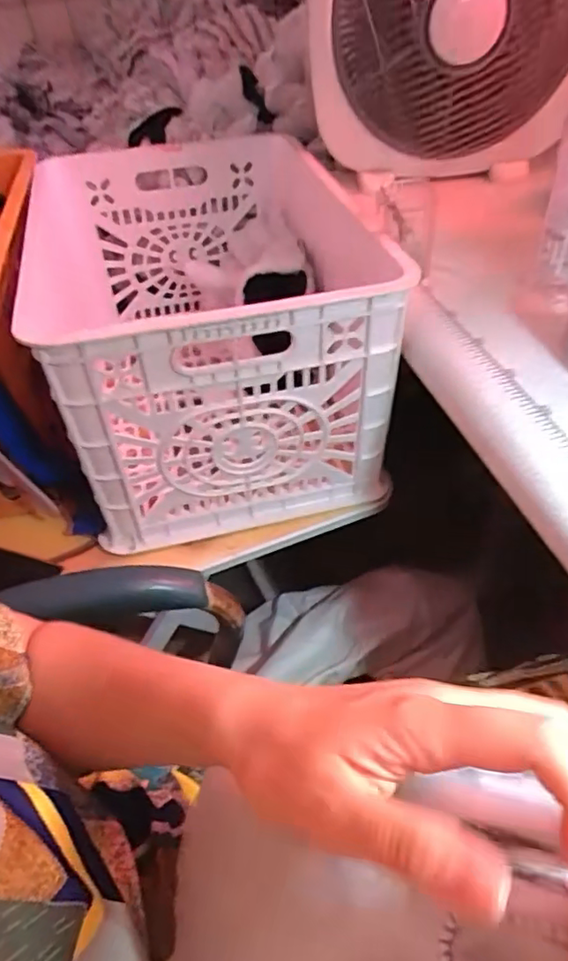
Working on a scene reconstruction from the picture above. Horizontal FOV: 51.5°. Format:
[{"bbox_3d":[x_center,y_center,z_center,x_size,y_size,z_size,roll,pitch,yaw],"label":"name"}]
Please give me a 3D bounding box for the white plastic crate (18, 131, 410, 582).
[{"bbox_3d":[-0.093,-0.190,0.736,0.378,0.279,0.488,-17,46,-10],"label":"white plastic crate"}]

